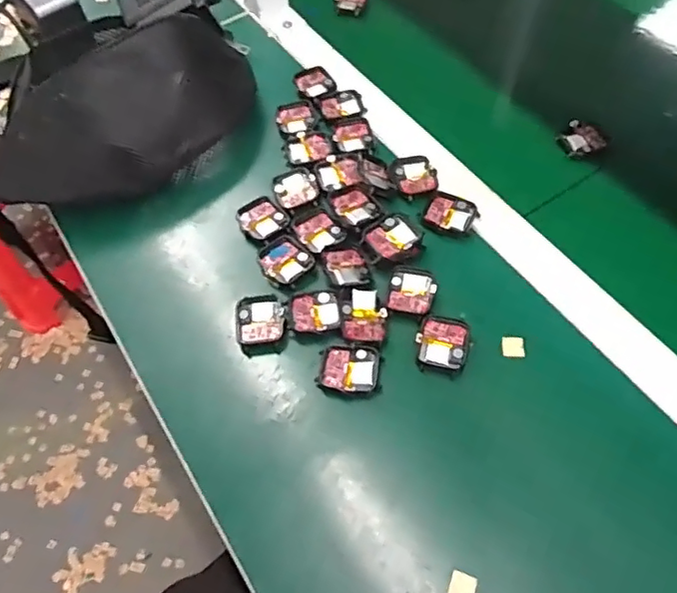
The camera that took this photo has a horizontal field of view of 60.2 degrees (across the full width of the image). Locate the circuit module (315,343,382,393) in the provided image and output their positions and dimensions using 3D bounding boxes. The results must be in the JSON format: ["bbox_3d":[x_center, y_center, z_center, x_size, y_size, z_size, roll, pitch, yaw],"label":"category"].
[{"bbox_3d":[0.009,0.055,0.438,0.047,0.012,0.036,4,59,5],"label":"circuit module"}]

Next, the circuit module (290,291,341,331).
[{"bbox_3d":[-0.018,0.011,0.459,0.041,0.005,0.034,-5,58,0],"label":"circuit module"}]

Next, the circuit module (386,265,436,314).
[{"bbox_3d":[0.059,-0.005,0.465,0.035,0.004,0.041,9,59,9],"label":"circuit module"}]

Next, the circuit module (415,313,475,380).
[{"bbox_3d":[0.080,0.036,0.441,0.039,0.005,0.044,13,60,11],"label":"circuit module"}]

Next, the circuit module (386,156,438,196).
[{"bbox_3d":[0.068,-0.110,0.529,0.041,0.006,0.042,-11,58,-3],"label":"circuit module"}]

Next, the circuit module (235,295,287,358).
[{"bbox_3d":[-0.062,0.023,0.463,0.039,0.016,0.046,-7,58,-1],"label":"circuit module"}]

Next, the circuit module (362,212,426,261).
[{"bbox_3d":[0.048,-0.047,0.486,0.040,0.010,0.041,-37,63,-18],"label":"circuit module"}]

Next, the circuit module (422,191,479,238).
[{"bbox_3d":[0.097,-0.072,0.505,0.044,0.007,0.046,18,61,14],"label":"circuit module"}]

